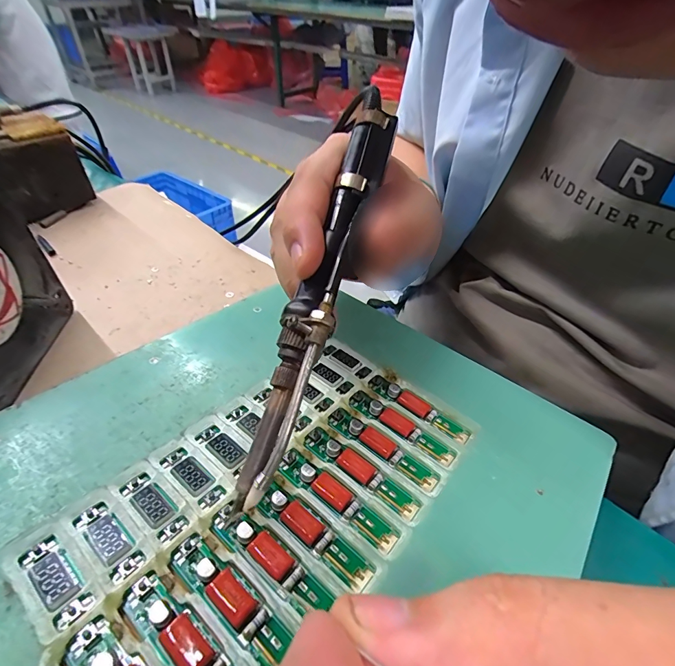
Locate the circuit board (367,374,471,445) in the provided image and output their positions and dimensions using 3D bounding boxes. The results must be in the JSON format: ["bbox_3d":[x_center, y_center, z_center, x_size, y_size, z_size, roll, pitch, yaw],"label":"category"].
[{"bbox_3d":[0.042,0.038,0.203,0.057,0.008,0.011,28,49,26],"label":"circuit board"}]

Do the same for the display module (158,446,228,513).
[{"bbox_3d":[-0.059,0.057,0.157,0.032,0.004,0.011,30,50,27],"label":"display module"}]

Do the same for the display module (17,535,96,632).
[{"bbox_3d":[-0.091,0.079,0.125,0.032,0.004,0.011,29,49,27],"label":"display module"}]

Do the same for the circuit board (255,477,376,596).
[{"bbox_3d":[-0.009,0.076,0.147,0.050,0.007,0.012,27,48,25],"label":"circuit board"}]

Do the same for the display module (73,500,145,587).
[{"bbox_3d":[-0.080,0.072,0.136,0.033,0.004,0.011,29,49,27],"label":"display module"}]

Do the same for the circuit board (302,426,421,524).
[{"bbox_3d":[0.009,0.060,0.169,0.056,0.009,0.011,27,48,25],"label":"circuit board"}]

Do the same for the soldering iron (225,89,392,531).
[{"bbox_3d":[-0.006,-0.026,0.165,0.021,0.017,0.192,13,74,12],"label":"soldering iron"}]

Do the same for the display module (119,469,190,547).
[{"bbox_3d":[-0.070,0.064,0.146,0.033,0.004,0.011,30,50,27],"label":"display module"}]

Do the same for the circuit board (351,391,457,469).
[{"bbox_3d":[0.030,0.046,0.191,0.057,0.009,0.012,28,49,26],"label":"circuit board"}]

